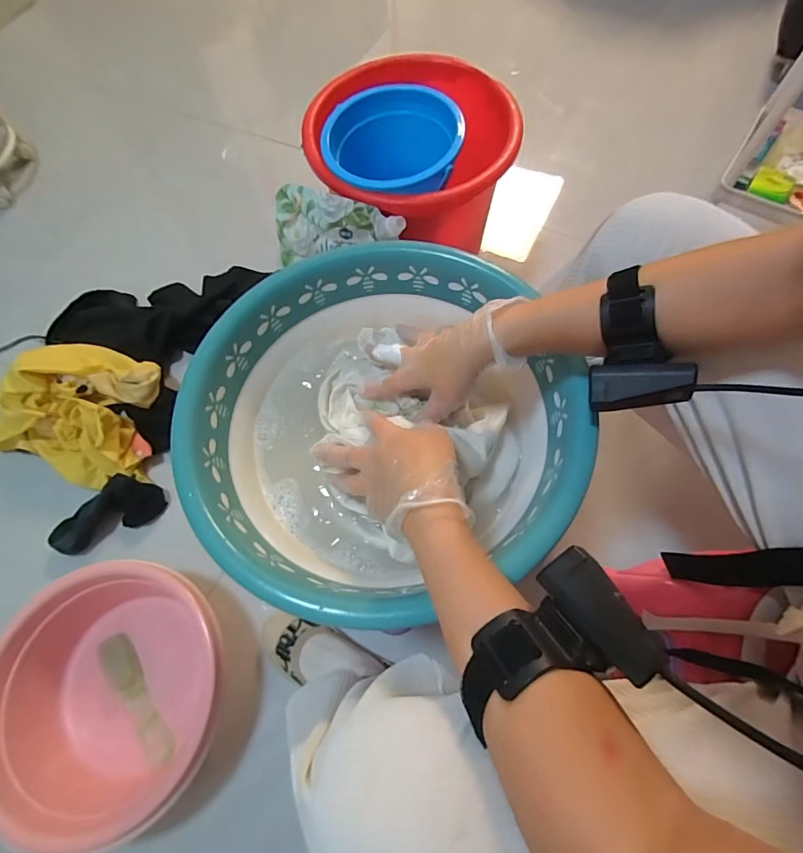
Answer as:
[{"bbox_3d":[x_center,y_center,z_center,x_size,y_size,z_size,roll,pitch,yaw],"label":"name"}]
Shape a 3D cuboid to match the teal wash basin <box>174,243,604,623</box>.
[{"bbox_3d":[-0.018,-0.009,0.434,0.331,0.103,0.353,-1,68,2],"label":"teal wash basin"}]

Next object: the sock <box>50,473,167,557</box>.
[{"bbox_3d":[-0.494,0.143,0.727,0.179,0.042,0.081,-26,69,-8],"label":"sock"}]

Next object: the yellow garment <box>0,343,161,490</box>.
[{"bbox_3d":[-0.558,-0.036,0.753,0.278,0.107,0.225,19,70,10],"label":"yellow garment"}]

